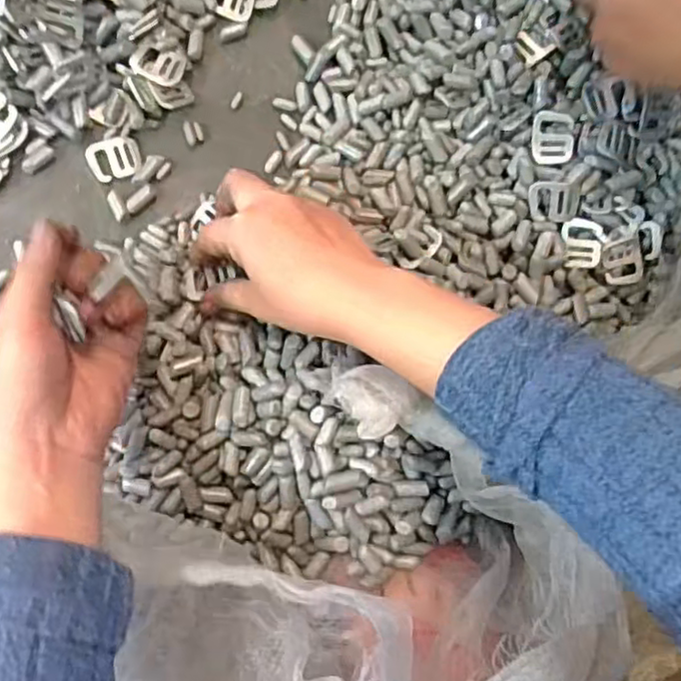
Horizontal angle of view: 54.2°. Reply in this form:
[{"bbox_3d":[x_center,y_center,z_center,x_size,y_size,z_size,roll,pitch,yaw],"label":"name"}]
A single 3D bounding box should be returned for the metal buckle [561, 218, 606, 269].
[{"bbox_3d":[0.161,-0.064,0.443,0.026,0.005,0.032,6,103,19],"label":"metal buckle"}]

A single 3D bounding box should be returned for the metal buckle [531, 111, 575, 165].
[{"bbox_3d":[0.139,-0.133,0.436,0.027,0.009,0.034,3,98,10],"label":"metal buckle"}]

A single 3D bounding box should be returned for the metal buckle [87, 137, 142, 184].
[{"bbox_3d":[-0.149,-0.121,0.438,0.033,0.004,0.026,-26,91,-6],"label":"metal buckle"}]

